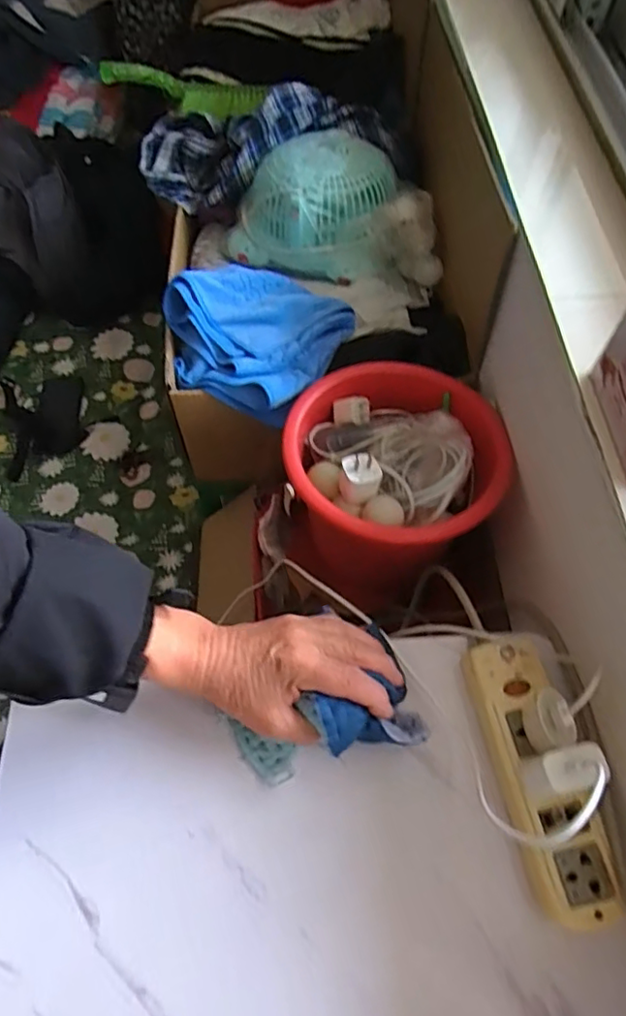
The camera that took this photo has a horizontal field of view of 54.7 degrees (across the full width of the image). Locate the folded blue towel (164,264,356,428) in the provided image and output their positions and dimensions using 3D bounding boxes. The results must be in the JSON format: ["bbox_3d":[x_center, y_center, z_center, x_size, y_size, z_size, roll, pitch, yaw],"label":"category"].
[{"bbox_3d":[-0.070,-0.205,0.696,0.207,0.048,0.182,31,66,16],"label":"folded blue towel"}]

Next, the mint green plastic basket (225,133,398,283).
[{"bbox_3d":[0.002,-0.408,0.805,0.205,0.093,0.190,17,60,7],"label":"mint green plastic basket"}]

